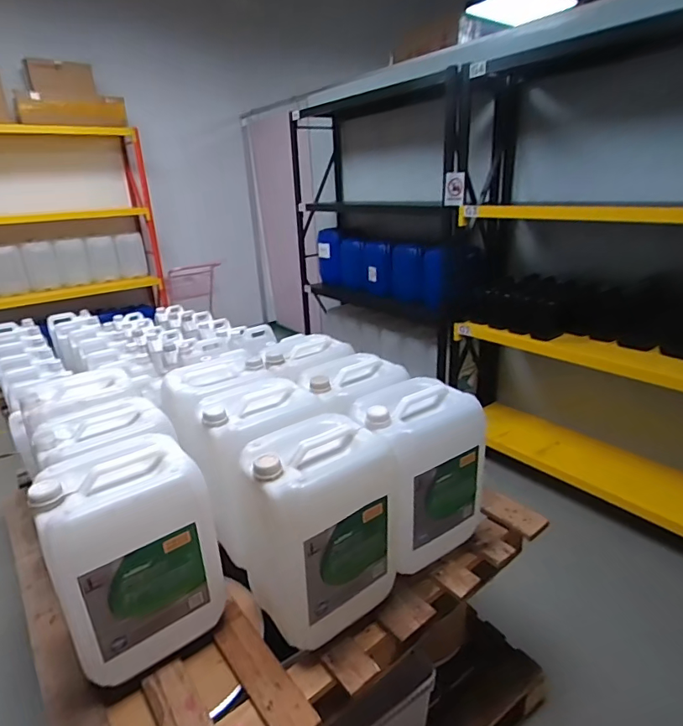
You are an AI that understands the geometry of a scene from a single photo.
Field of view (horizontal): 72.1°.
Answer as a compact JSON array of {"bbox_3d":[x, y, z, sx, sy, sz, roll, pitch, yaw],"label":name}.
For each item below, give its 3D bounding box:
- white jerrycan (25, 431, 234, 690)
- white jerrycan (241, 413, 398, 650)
[{"bbox_3d":[-0.386,0.378,0.914,0.279,0.400,0.198,-16,25,-31],"label":"white jerrycan"},{"bbox_3d":[-0.041,0.326,0.973,0.267,0.366,0.212,-19,27,-37],"label":"white jerrycan"}]

